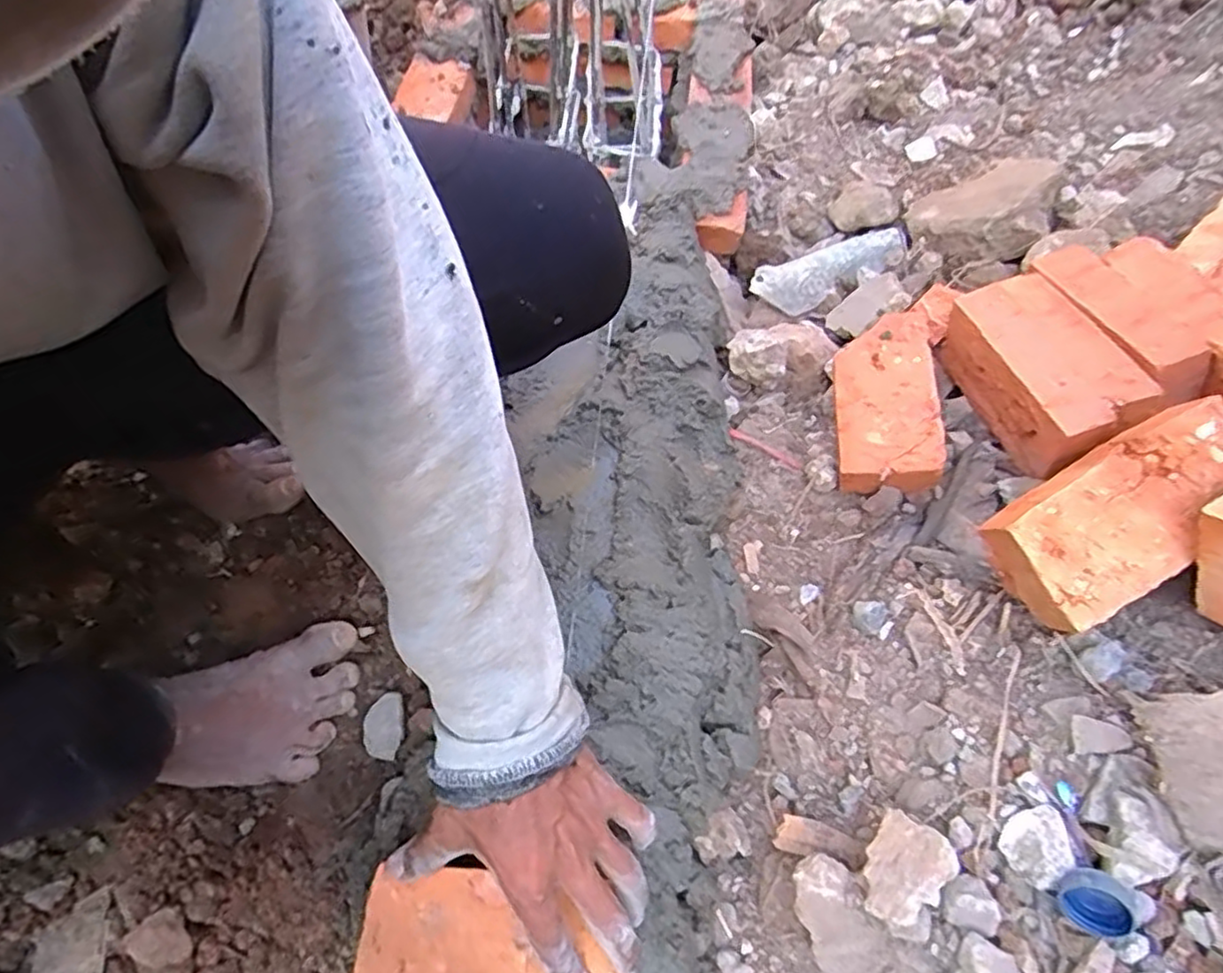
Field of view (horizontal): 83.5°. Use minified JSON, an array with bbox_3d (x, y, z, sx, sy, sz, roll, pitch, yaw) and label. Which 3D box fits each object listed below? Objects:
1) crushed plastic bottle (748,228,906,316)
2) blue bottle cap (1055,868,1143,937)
[{"bbox_3d":[0.231,-0.231,0.731,0.171,0.023,0.058,-24,66,-12],"label":"crushed plastic bottle"},{"bbox_3d":[0.242,0.206,0.343,0.034,0.033,0.016,2,32,37],"label":"blue bottle cap"}]

